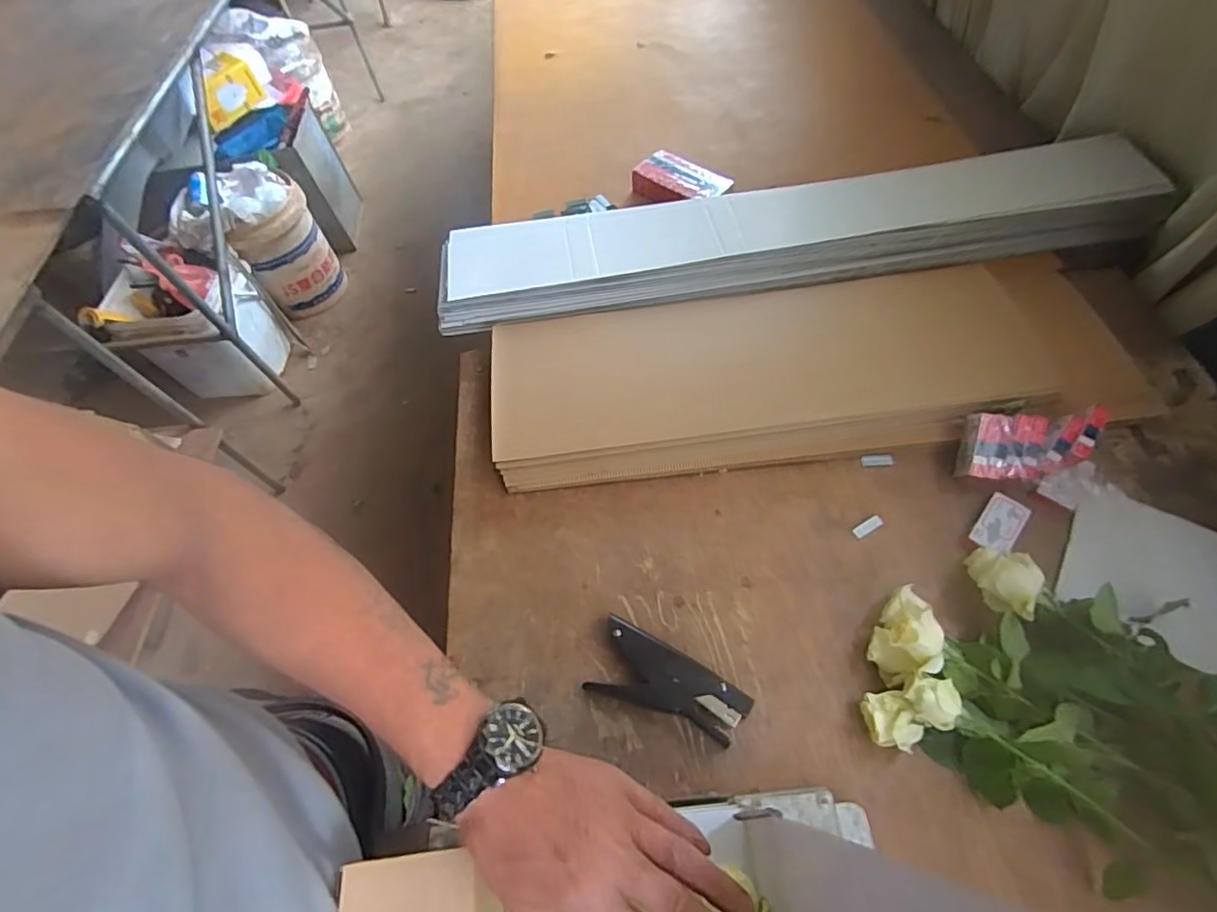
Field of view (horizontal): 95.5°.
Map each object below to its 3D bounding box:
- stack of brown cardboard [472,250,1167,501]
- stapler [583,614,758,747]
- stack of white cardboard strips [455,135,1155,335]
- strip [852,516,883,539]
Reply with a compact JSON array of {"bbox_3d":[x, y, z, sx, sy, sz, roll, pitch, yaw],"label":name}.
[{"bbox_3d":[0.234,-0.115,0.679,0.743,0.066,0.243,-7,60,1],"label":"stack of brown cardboard"},{"bbox_3d":[0.055,0.219,0.526,0.147,0.027,0.070,24,65,17],"label":"stapler"},{"bbox_3d":[0.254,-0.319,0.787,0.993,0.082,0.157,-8,60,0],"label":"stack of white cardboard strips"},{"bbox_3d":[0.283,0.077,0.603,0.033,0.009,0.013,-29,64,-13],"label":"strip"}]

